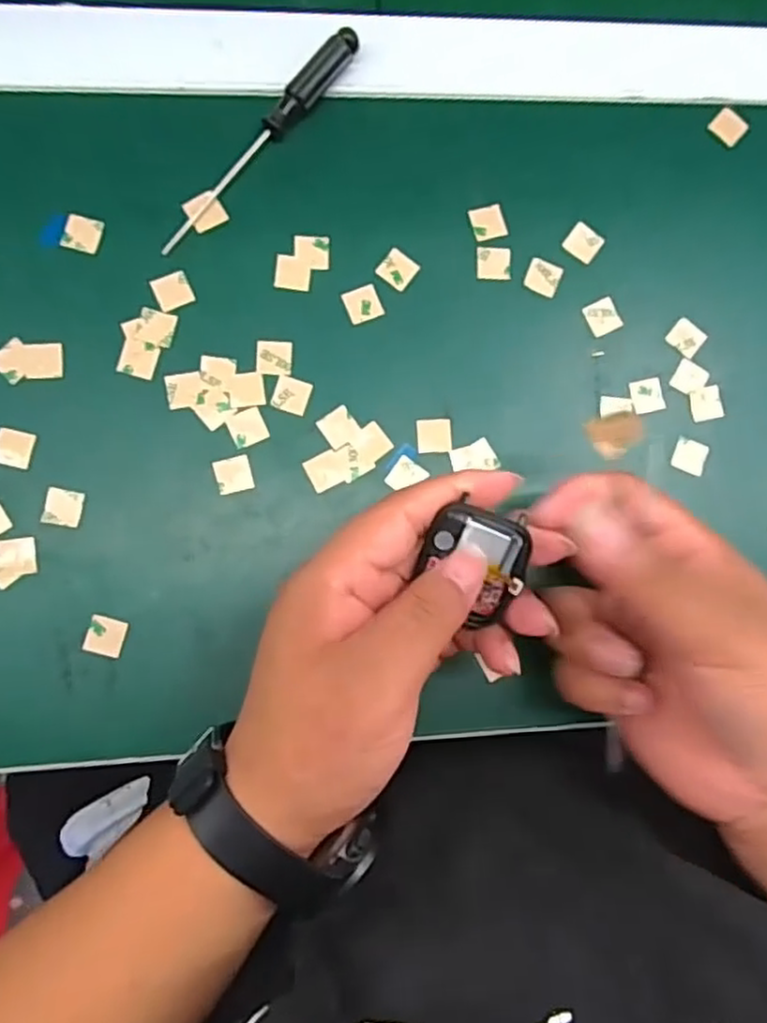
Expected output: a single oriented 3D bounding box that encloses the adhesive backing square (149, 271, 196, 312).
[{"bbox_3d":[-0.094,-0.099,0.312,0.016,0.004,0.015,-27,93,-13],"label":"adhesive backing square"}]

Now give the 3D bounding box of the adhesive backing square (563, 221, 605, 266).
[{"bbox_3d":[0.096,-0.128,0.333,0.016,0.004,0.016,35,88,-3],"label":"adhesive backing square"}]

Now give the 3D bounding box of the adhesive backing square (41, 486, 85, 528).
[{"bbox_3d":[-0.137,-0.002,0.299,0.015,0.004,0.015,11,84,-10],"label":"adhesive backing square"}]

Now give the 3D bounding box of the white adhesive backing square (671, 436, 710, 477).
[{"bbox_3d":[0.145,-0.026,0.329,0.017,0.004,0.016,20,81,-4],"label":"white adhesive backing square"}]

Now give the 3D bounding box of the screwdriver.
[{"bbox_3d":[-0.054,-0.167,0.315,0.013,0.012,0.131,37,82,-1],"label":"screwdriver"}]

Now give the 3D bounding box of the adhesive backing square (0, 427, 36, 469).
[{"bbox_3d":[-0.159,-0.027,0.299,0.016,0.004,0.016,11,79,-10],"label":"adhesive backing square"}]

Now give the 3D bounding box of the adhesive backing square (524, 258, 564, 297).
[{"bbox_3d":[0.076,-0.111,0.330,0.016,0.004,0.016,24,85,-3],"label":"adhesive backing square"}]

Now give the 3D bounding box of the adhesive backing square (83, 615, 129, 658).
[{"bbox_3d":[-0.118,0.053,0.295,0.015,0.004,0.015,15,73,-10],"label":"adhesive backing square"}]

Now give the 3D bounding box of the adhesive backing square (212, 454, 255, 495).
[{"bbox_3d":[-0.066,-0.016,0.308,0.016,0.004,0.016,-15,84,-11],"label":"adhesive backing square"}]

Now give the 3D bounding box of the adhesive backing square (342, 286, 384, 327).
[{"bbox_3d":[-0.009,-0.095,0.320,0.016,0.004,0.016,-23,89,-7],"label":"adhesive backing square"}]

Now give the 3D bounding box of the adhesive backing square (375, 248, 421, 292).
[{"bbox_3d":[0.007,-0.112,0.323,0.016,0.004,0.016,36,82,-4],"label":"adhesive backing square"}]

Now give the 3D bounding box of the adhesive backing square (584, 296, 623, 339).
[{"bbox_3d":[0.105,-0.093,0.331,0.016,0.004,0.016,-27,88,-6],"label":"adhesive backing square"}]

